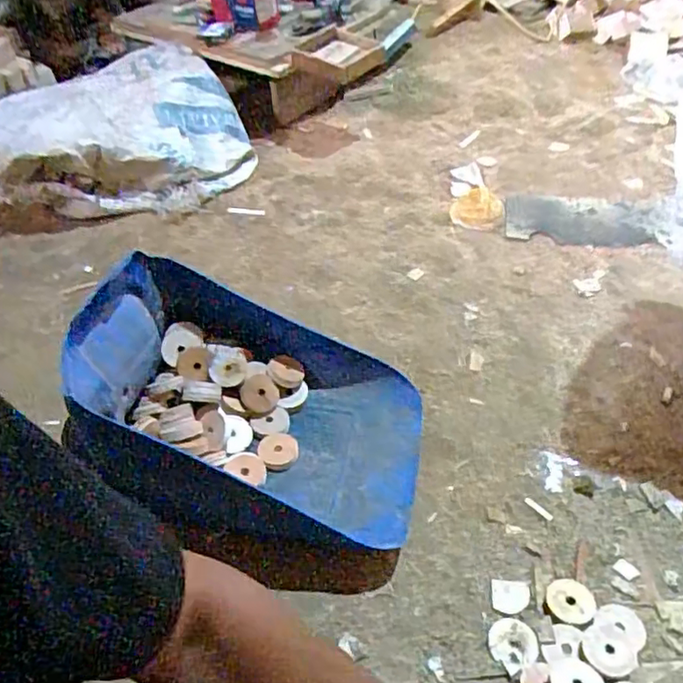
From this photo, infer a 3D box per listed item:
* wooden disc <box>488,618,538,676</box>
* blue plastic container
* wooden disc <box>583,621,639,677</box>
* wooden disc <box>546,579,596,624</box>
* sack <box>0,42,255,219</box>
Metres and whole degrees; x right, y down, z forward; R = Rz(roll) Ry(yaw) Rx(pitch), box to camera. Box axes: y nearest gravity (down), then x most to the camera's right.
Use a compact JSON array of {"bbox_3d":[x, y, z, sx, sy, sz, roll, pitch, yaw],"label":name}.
[{"bbox_3d":[0.182,0.319,0.646,0.051,0.006,0.048,-1,45,1],"label":"wooden disc"},{"bbox_3d":[-0.098,0.075,0.755,0.426,0.171,0.296,23,57,-1],"label":"blue plastic container"},{"bbox_3d":[0.275,0.316,0.627,0.049,0.007,0.054,-7,37,13],"label":"wooden disc"},{"bbox_3d":[0.254,0.287,0.673,0.051,0.007,0.051,0,32,0],"label":"wooden disc"},{"bbox_3d":[-0.423,-0.392,1.200,0.491,0.192,0.352,-30,51,-26],"label":"sack"}]

